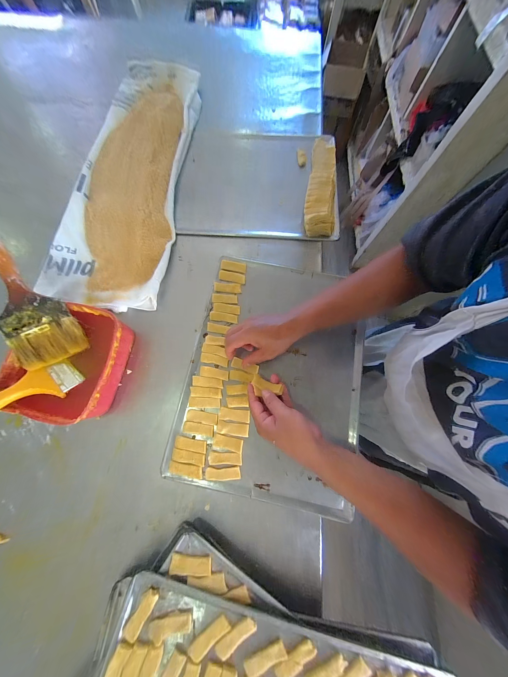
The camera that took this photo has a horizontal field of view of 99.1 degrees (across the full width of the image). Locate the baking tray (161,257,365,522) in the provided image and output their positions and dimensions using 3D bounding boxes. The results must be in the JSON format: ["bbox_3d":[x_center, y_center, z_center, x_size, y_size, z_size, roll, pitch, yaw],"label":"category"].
[{"bbox_3d":[0.039,0.056,0.425,0.331,0.026,0.441,11,73,5],"label":"baking tray"}]

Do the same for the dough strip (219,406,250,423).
[{"bbox_3d":[-0.035,0.141,0.399,0.055,0.004,0.022,6,75,0],"label":"dough strip"}]

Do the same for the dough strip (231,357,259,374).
[{"bbox_3d":[-0.017,0.053,0.424,0.054,0.004,0.019,16,73,5],"label":"dough strip"}]

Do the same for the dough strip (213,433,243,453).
[{"bbox_3d":[-0.046,0.185,0.382,0.053,0.004,0.022,13,75,2],"label":"dough strip"}]

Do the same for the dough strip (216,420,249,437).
[{"bbox_3d":[-0.038,0.162,0.390,0.057,0.004,0.022,8,75,0],"label":"dough strip"}]

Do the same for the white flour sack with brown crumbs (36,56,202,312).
[{"bbox_3d":[-0.307,-0.441,0.557,0.268,0.045,0.788,1,72,2],"label":"white flour sack with brown crumbs"}]

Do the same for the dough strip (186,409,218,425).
[{"bbox_3d":[-0.094,0.143,0.396,0.056,0.006,0.019,10,75,1],"label":"dough strip"}]

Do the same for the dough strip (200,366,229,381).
[{"bbox_3d":[-0.076,0.066,0.417,0.054,0.004,0.019,10,75,1],"label":"dough strip"}]

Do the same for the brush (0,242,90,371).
[{"bbox_3d":[-0.387,-0.063,0.364,0.100,0.021,0.224,-28,97,-7],"label":"brush"}]

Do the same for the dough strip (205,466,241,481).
[{"bbox_3d":[-0.053,0.230,0.367,0.058,0.004,0.020,-2,75,-2],"label":"dough strip"}]

